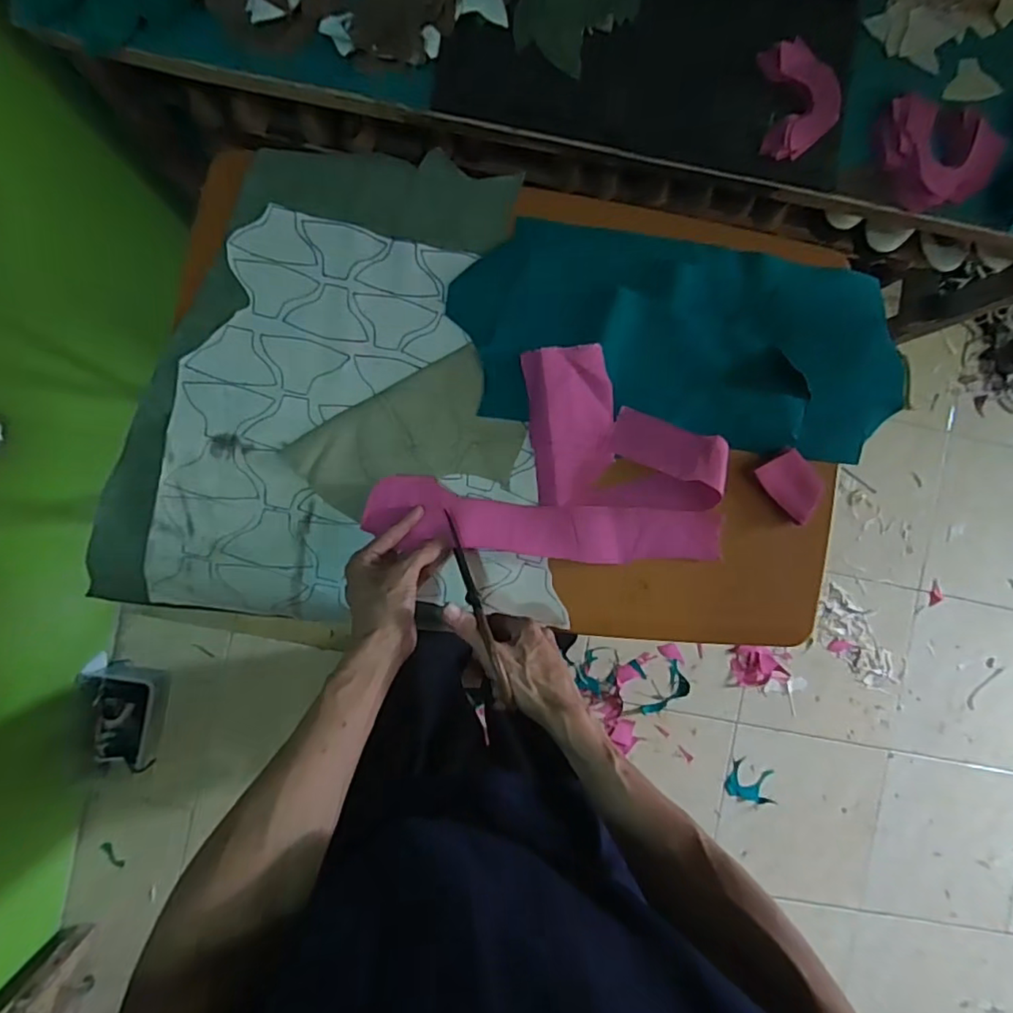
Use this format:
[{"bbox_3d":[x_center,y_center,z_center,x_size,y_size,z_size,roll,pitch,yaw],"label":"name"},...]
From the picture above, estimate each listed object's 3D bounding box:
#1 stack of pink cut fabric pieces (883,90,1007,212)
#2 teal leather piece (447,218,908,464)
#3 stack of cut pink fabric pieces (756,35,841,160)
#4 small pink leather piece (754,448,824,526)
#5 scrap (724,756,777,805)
[{"bbox_3d":[0.593,-0.467,0.777,0.173,0.024,0.135,2,90,-4],"label":"stack of pink cut fabric pieces"},{"bbox_3d":[0.201,-0.190,0.656,0.497,0.033,0.227,7,90,-4],"label":"teal leather piece"},{"bbox_3d":[0.375,-0.522,0.753,0.110,0.036,0.140,-10,91,-4],"label":"stack of cut pink fabric pieces"},{"bbox_3d":[0.325,-0.025,0.656,0.062,0.009,0.077,-39,93,-3],"label":"small pink leather piece"},{"bbox_3d":[0.594,0.666,1.412,0.122,0.008,0.108,8,91,-6],"label":"scrap"}]

